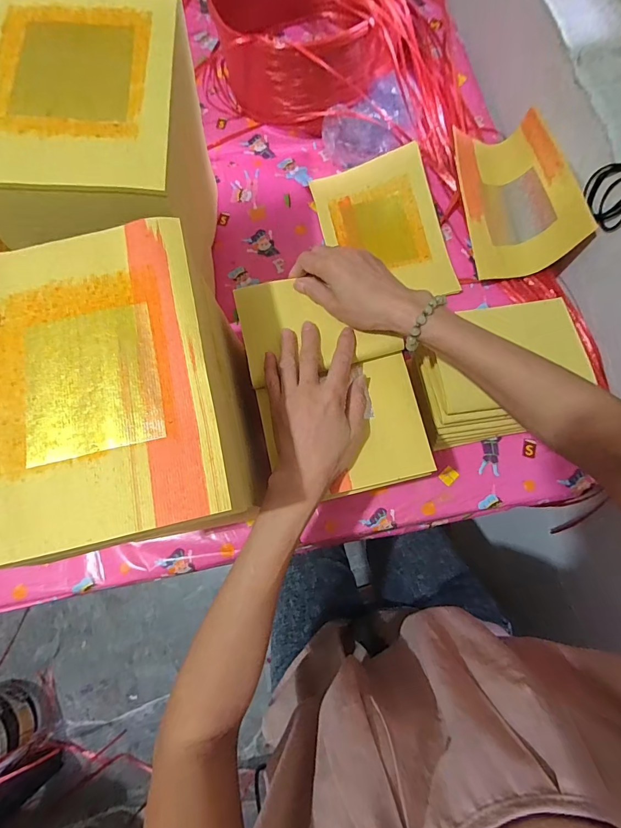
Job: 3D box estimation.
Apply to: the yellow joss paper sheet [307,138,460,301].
[{"bbox_3d":[0.104,-0.268,0.561,0.162,0.036,0.226,-13,76,-2],"label":"yellow joss paper sheet"}]

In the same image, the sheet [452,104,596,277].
[{"bbox_3d":[0.276,-0.307,0.532,0.122,0.055,0.239,-7,76,-1],"label":"sheet"}]

